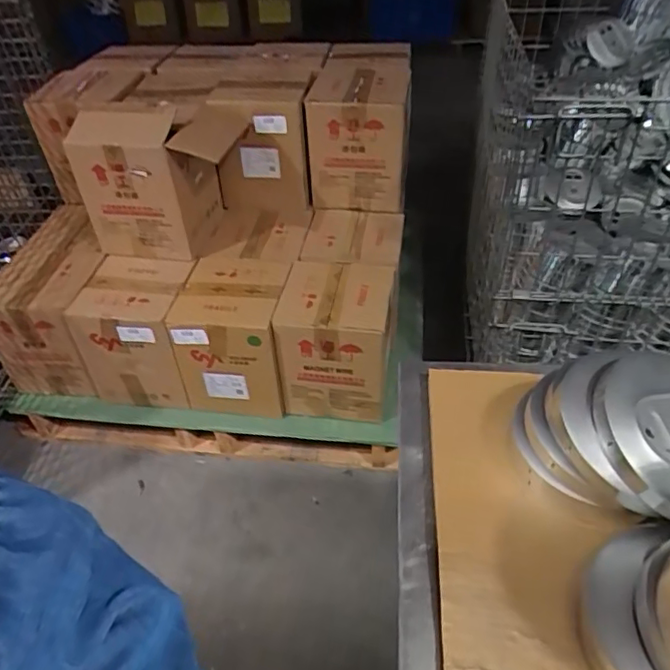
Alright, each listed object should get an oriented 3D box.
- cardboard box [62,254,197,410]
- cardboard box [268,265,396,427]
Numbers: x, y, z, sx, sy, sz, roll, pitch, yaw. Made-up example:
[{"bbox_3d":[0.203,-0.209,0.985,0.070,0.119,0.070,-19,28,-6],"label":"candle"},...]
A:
[{"bbox_3d":[-0.447,0.001,1.338,0.224,0.265,0.220,4,42,9],"label":"cardboard box"},{"bbox_3d":[0.007,0.012,1.319,0.230,0.269,0.231,4,42,8],"label":"cardboard box"}]

